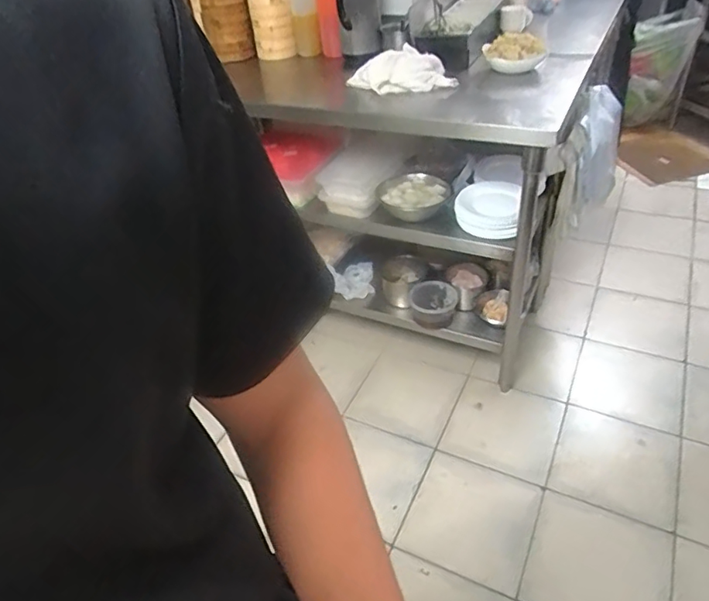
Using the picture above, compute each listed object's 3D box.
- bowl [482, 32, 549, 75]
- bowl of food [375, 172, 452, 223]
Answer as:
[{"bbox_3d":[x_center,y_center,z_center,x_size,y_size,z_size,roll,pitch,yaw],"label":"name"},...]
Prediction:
[{"bbox_3d":[0.411,-0.637,1.380,0.161,0.072,0.179,6,41,15],"label":"bowl"},{"bbox_3d":[0.176,-0.302,1.530,0.182,0.054,0.171,-4,39,3],"label":"bowl of food"}]

